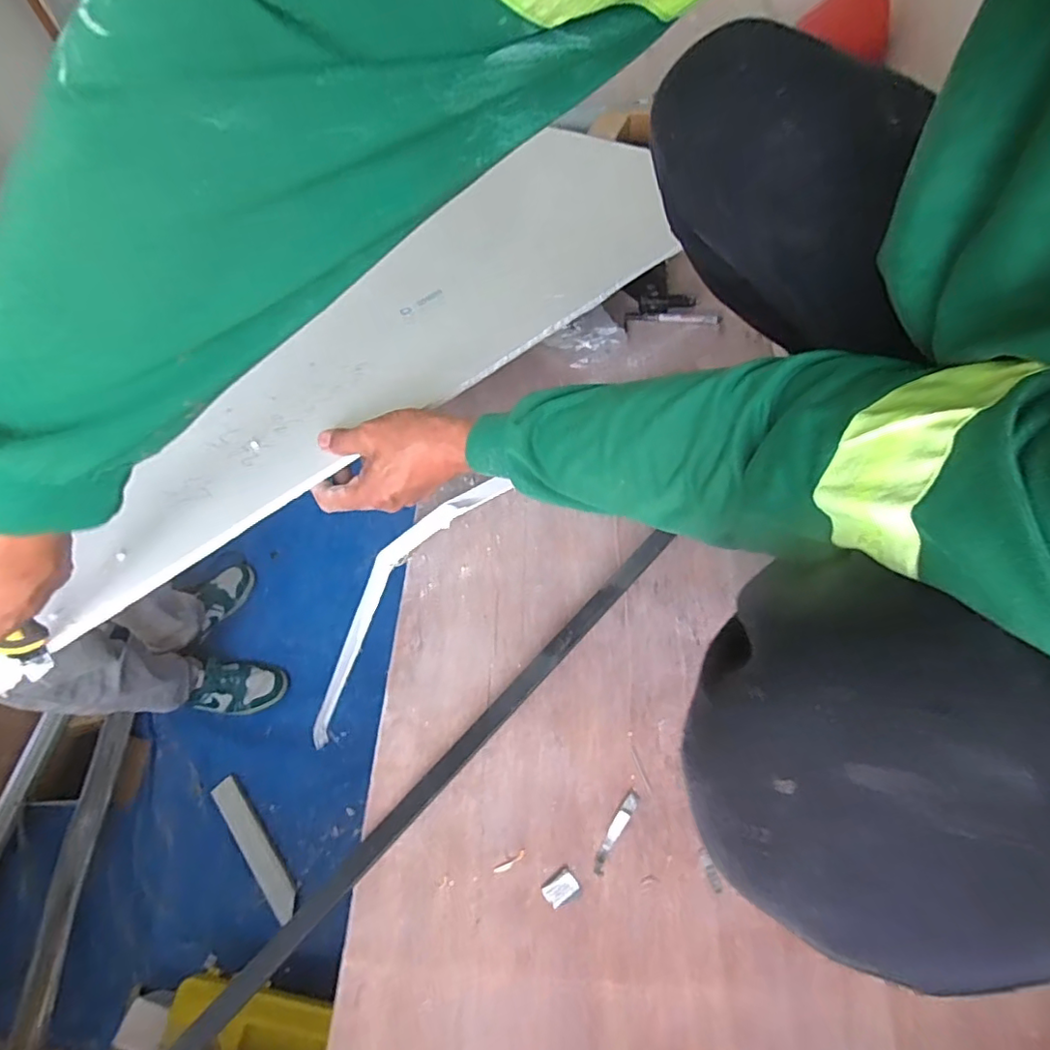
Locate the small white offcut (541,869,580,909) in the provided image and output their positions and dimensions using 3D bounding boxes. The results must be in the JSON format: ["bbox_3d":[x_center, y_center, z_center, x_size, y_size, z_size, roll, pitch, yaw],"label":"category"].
[{"bbox_3d":[0.031,0.319,0.499,0.030,0.004,0.018,-31,63,-13],"label":"small white offcut"}]

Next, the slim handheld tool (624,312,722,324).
[{"bbox_3d":[0.212,-0.297,0.823,0.133,0.015,0.013,6,62,6],"label":"slim handheld tool"}]

